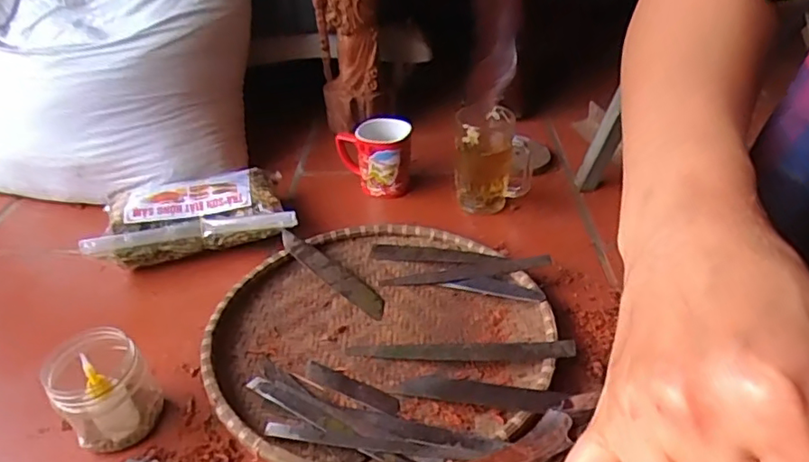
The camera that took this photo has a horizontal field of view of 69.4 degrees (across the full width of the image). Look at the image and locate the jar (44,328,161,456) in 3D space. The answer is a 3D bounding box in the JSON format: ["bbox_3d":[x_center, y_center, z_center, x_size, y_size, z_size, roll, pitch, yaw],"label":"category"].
[{"bbox_3d":[-0.260,0.135,0.505,0.070,0.096,0.067,-2,35,2],"label":"jar"}]

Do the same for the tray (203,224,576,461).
[{"bbox_3d":[-0.021,0.099,0.595,0.330,0.031,0.337,-11,36,-11],"label":"tray"}]

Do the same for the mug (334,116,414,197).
[{"bbox_3d":[-0.043,-0.107,0.832,0.108,0.094,0.079,3,37,9],"label":"mug"}]

